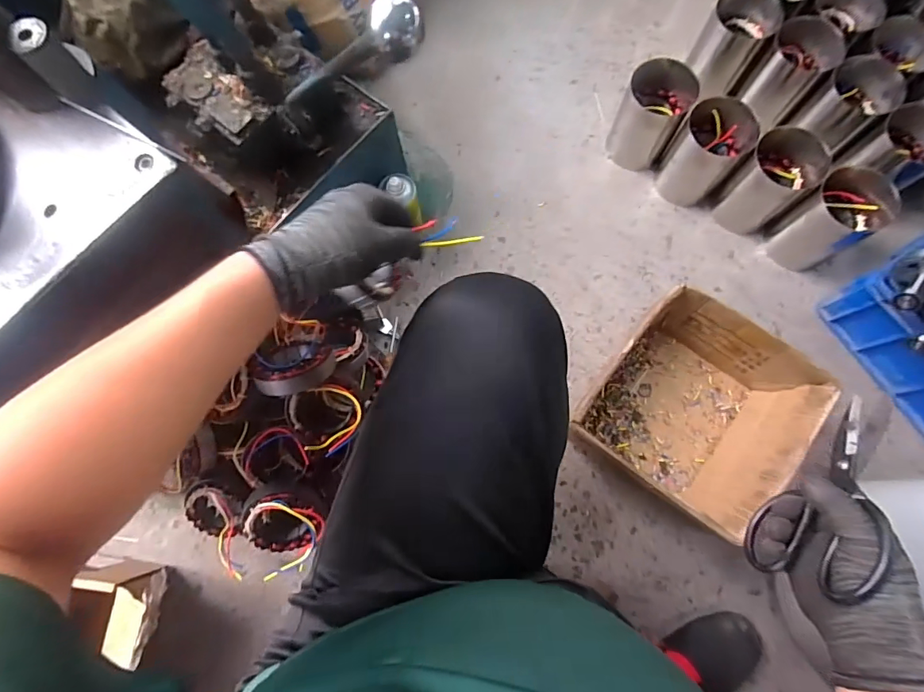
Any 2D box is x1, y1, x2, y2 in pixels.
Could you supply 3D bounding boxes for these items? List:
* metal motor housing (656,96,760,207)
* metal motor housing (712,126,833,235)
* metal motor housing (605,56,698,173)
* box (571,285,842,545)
[{"bbox_3d":[0.451,-0.349,0.862,0.117,0.159,0.128,0,76,2],"label":"metal motor housing"},{"bbox_3d":[0.566,-0.296,0.853,0.103,0.153,0.111,27,79,8],"label":"metal motor housing"},{"bbox_3d":[0.358,-0.439,0.888,0.116,0.154,0.118,28,79,8],"label":"metal motor housing"},{"bbox_3d":[0.369,0.105,0.760,0.283,0.145,0.296,37,80,10],"label":"box"}]

